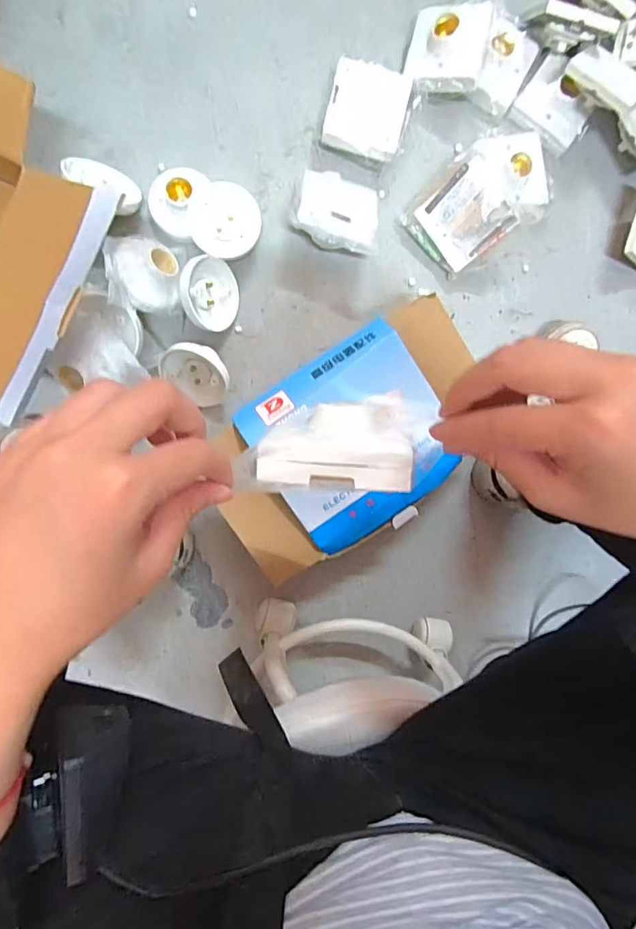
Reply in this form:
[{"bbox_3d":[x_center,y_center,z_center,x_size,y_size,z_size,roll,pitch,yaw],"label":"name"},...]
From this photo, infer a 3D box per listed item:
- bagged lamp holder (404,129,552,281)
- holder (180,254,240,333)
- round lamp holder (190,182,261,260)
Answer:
[{"bbox_3d":[0.207,-0.321,0.570,0.185,0.062,0.109,-45,98,-2],"label":"bagged lamp holder"},{"bbox_3d":[-0.123,-0.191,0.535,0.076,0.021,0.075,-18,114,-47],"label":"holder"},{"bbox_3d":[-0.102,-0.270,0.544,0.071,0.043,0.074,34,91,-7],"label":"round lamp holder"}]

